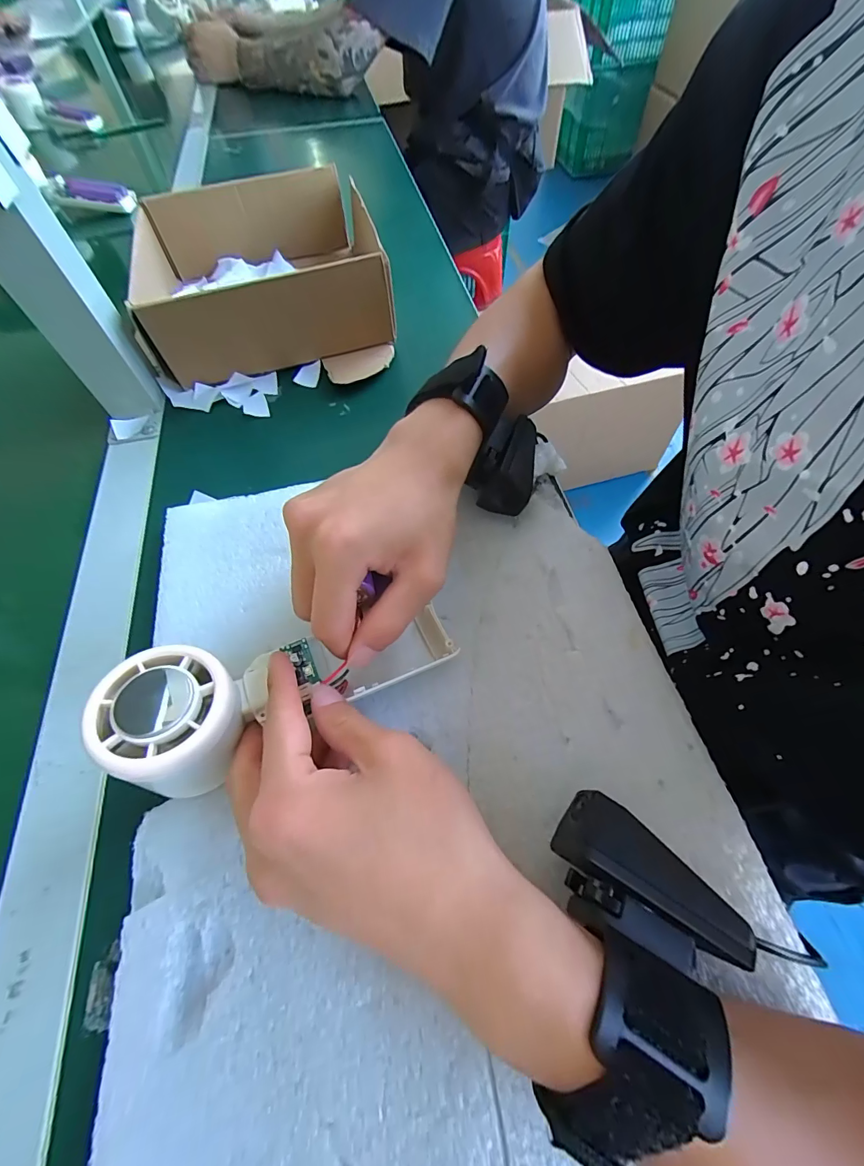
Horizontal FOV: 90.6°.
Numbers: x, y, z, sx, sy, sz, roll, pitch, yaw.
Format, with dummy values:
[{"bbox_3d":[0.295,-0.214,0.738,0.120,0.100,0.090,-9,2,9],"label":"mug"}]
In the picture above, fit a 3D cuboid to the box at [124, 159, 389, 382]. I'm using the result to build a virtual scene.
[{"bbox_3d":[-0.157,-0.290,0.406,0.208,0.079,0.269,-14,61,-4],"label":"box"}]

